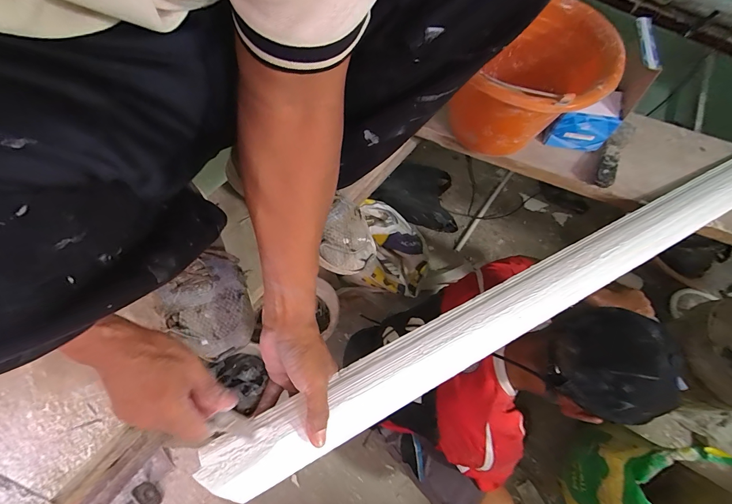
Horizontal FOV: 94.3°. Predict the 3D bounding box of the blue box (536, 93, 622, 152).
[{"bbox_3d":[0.367,-0.223,0.580,0.102,0.084,0.054,16,66,5],"label":"blue box"}]

